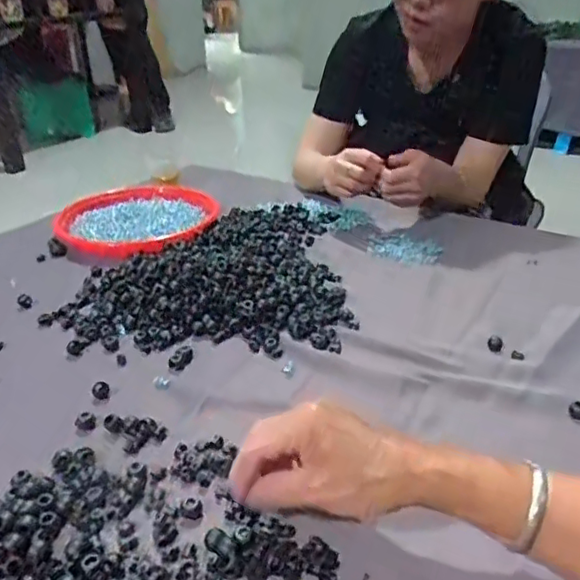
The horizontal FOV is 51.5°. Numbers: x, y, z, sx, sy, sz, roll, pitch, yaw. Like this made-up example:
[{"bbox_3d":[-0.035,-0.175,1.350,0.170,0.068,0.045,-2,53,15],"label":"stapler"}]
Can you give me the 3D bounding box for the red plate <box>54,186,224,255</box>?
[{"bbox_3d":[-0.226,-0.102,0.881,0.217,0.035,0.206,-2,29,1],"label":"red plate"}]

